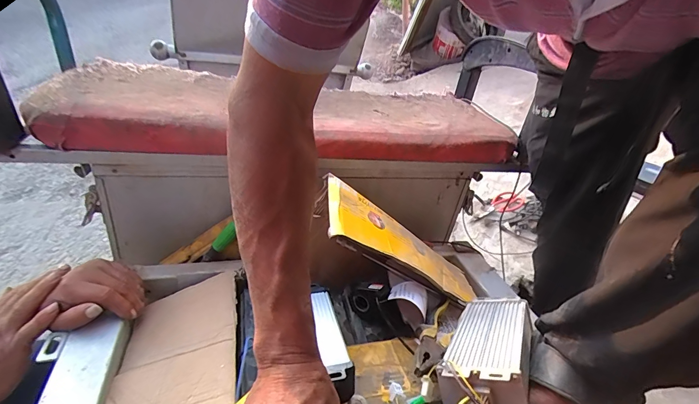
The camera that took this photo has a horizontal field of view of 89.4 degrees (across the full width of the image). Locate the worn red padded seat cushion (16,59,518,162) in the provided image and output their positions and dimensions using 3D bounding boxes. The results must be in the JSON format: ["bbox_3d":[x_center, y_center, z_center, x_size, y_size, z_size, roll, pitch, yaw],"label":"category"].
[{"bbox_3d":[-0.081,-0.171,0.667,0.775,0.059,0.302,1,35,-18],"label":"worn red padded seat cushion"}]

